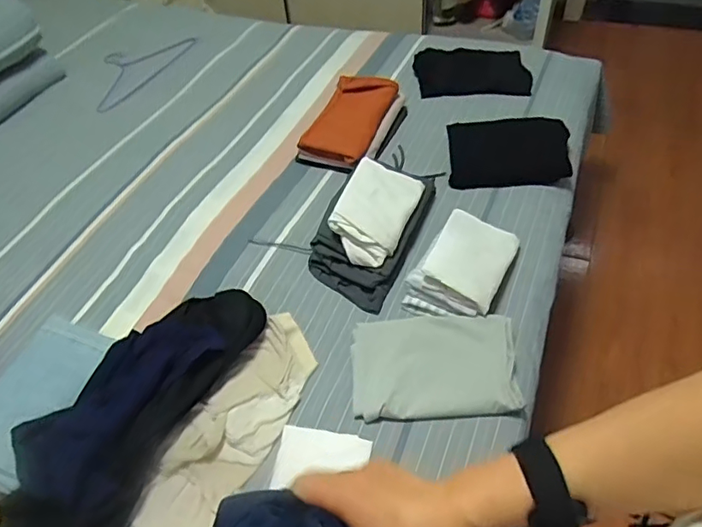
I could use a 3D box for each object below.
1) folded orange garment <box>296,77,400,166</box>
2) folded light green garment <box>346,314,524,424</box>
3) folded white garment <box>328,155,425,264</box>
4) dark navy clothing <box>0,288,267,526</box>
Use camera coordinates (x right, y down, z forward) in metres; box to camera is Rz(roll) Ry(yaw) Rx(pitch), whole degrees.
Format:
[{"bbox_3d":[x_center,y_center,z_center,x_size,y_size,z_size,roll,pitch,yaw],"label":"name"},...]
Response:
[{"bbox_3d":[0.000,-0.356,1.305,0.149,0.047,0.276,15,52,18],"label":"folded orange garment"},{"bbox_3d":[0.136,0.162,0.896,0.260,0.032,0.181,-4,49,2],"label":"folded light green garment"},{"bbox_3d":[0.044,-0.107,1.065,0.138,0.050,0.230,34,54,-8],"label":"folded white garment"},{"bbox_3d":[-0.371,0.267,0.824,0.200,0.113,0.631,17,53,19],"label":"dark navy clothing"}]

